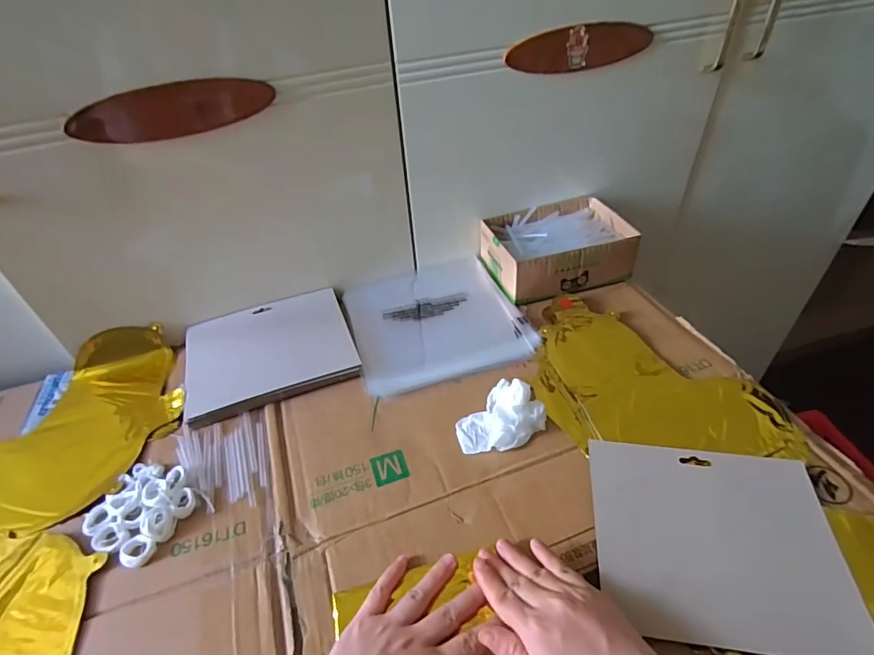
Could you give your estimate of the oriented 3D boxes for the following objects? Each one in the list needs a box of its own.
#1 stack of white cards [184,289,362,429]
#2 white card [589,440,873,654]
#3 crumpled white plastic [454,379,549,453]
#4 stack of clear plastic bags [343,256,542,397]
[{"bbox_3d":[-0.204,0.027,0.584,0.196,0.016,0.167,-17,44,-13],"label":"stack of white cards"},{"bbox_3d":[0.231,0.175,0.395,0.189,0.007,0.159,4,45,7],"label":"white card"},{"bbox_3d":[0.063,0.091,0.481,0.064,0.038,0.085,32,54,33],"label":"crumpled white plastic"},{"bbox_3d":[-0.005,-0.018,0.621,0.209,0.012,0.213,-14,44,-10],"label":"stack of clear plastic bags"}]

